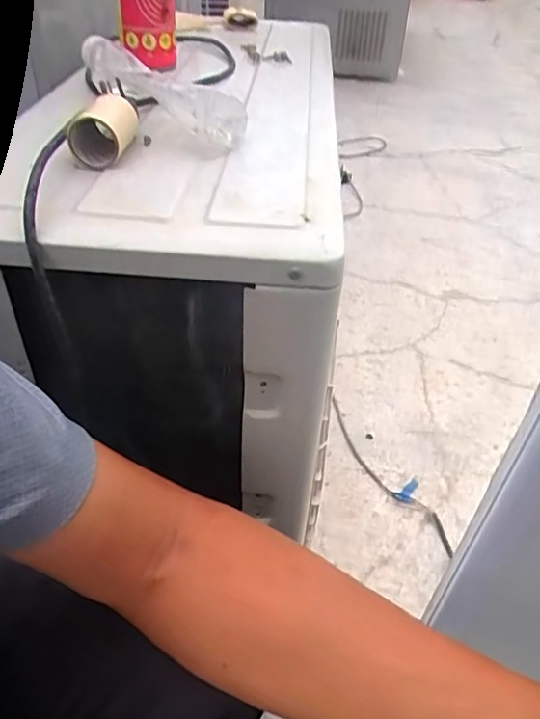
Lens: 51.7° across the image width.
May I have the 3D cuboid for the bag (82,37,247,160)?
[{"bbox_3d":[-0.102,-0.239,0.505,0.064,0.065,0.174,-30,51,-32],"label":"bag"}]

